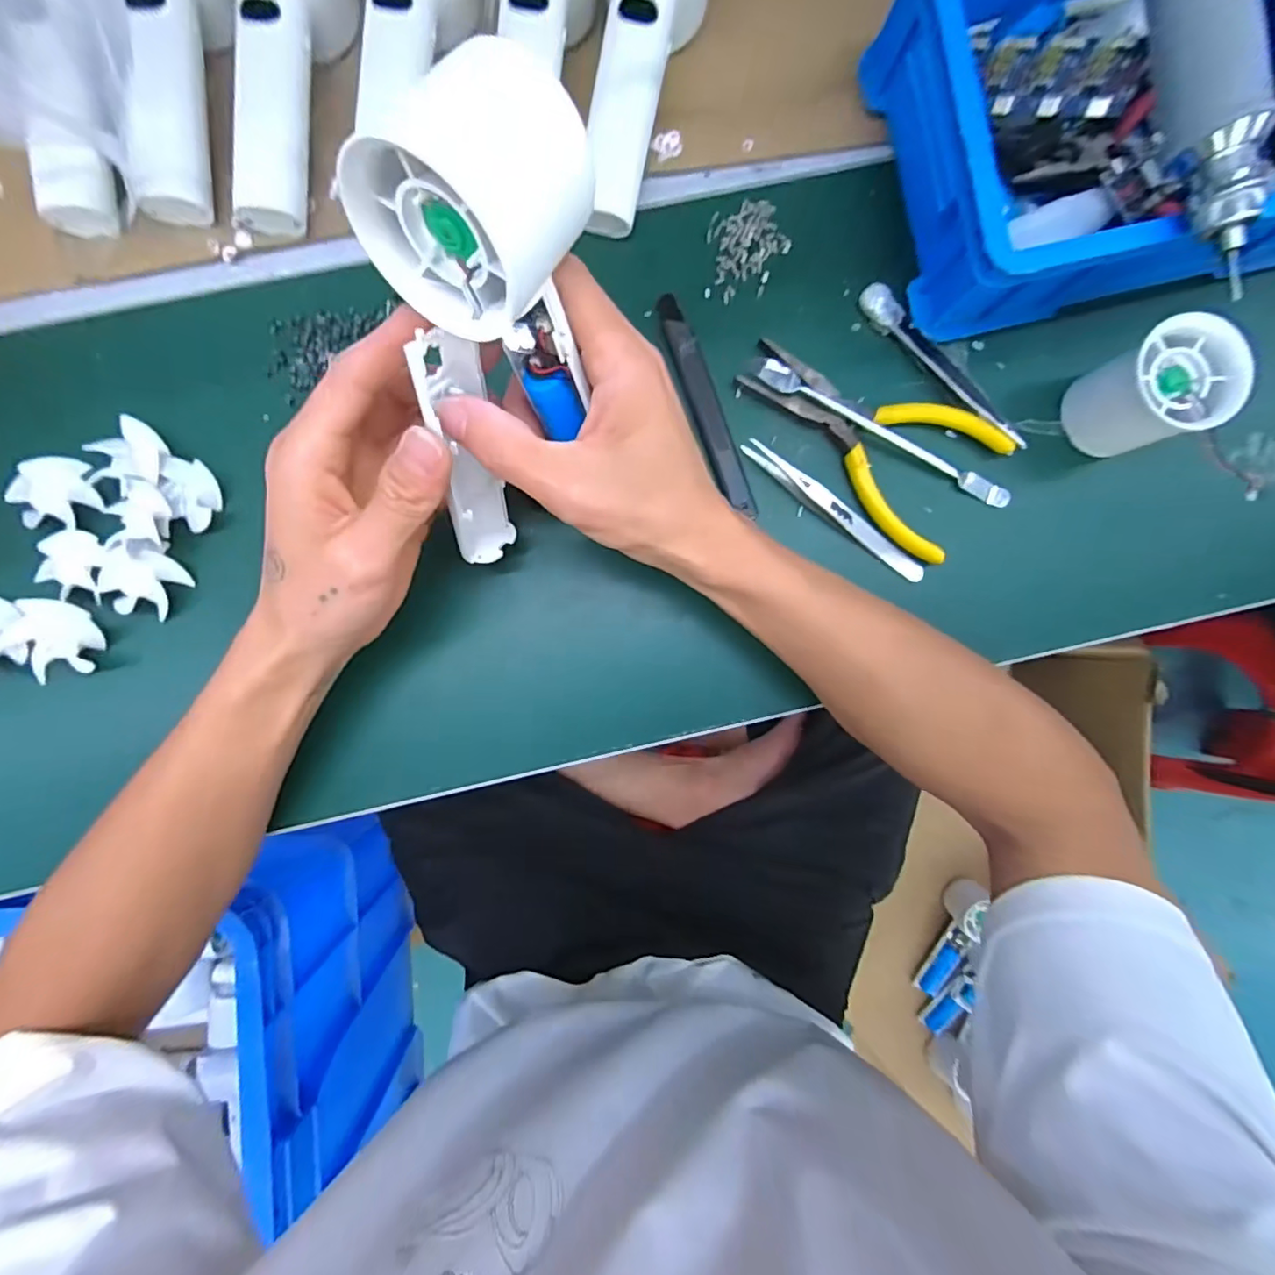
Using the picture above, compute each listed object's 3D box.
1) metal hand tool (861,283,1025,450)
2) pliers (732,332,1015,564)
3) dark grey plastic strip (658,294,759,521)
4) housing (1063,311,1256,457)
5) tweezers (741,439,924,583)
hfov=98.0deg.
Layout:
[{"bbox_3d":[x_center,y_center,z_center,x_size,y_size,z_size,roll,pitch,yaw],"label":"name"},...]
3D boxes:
[{"bbox_3d":[0.172,-0.153,0.312,0.120,0.013,0.016,43,88,-1],"label":"metal hand tool"},{"bbox_3d":[0.129,-0.117,0.311,0.147,0.010,0.082,37,88,-1],"label":"pliers"},{"bbox_3d":[0.039,-0.128,0.309,0.015,0.009,0.127,-21,90,-3],"label":"dark grey plastic strip"},{"bbox_3d":[0.275,-0.131,0.296,0.047,0.054,0.053,-31,90,-3],"label":"housing"},{"bbox_3d":[0.111,-0.070,0.309,0.122,0.008,0.011,34,88,-1],"label":"tweezers"}]

